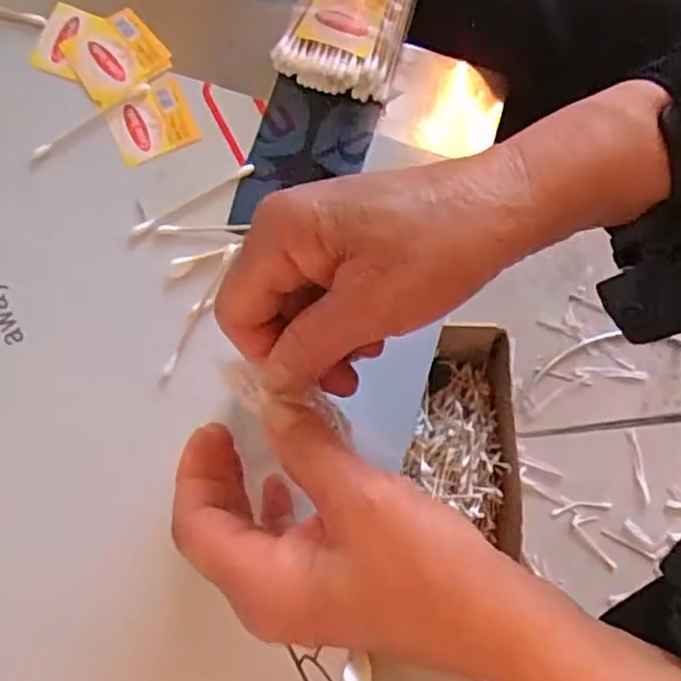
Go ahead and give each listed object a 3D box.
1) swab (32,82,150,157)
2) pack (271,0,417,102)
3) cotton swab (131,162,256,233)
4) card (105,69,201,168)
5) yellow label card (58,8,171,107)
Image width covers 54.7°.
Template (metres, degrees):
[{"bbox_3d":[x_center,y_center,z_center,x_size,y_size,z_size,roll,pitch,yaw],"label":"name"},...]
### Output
[{"bbox_3d":[-0.133,-0.119,0.353,0.071,0.005,0.007,-36,81,-8],"label":"swab"},{"bbox_3d":[0.014,-0.194,0.364,0.060,0.028,0.121,22,80,3],"label":"pack"},{"bbox_3d":[-0.078,-0.074,0.346,0.071,0.004,0.005,-30,80,-7],"label":"cotton swab"},{"bbox_3d":[-0.102,-0.119,0.356,0.044,0.004,0.041,-23,81,-5],"label":"card"},{"bbox_3d":[-0.124,-0.159,0.364,0.045,0.005,0.044,-37,82,-7],"label":"yellow label card"}]

